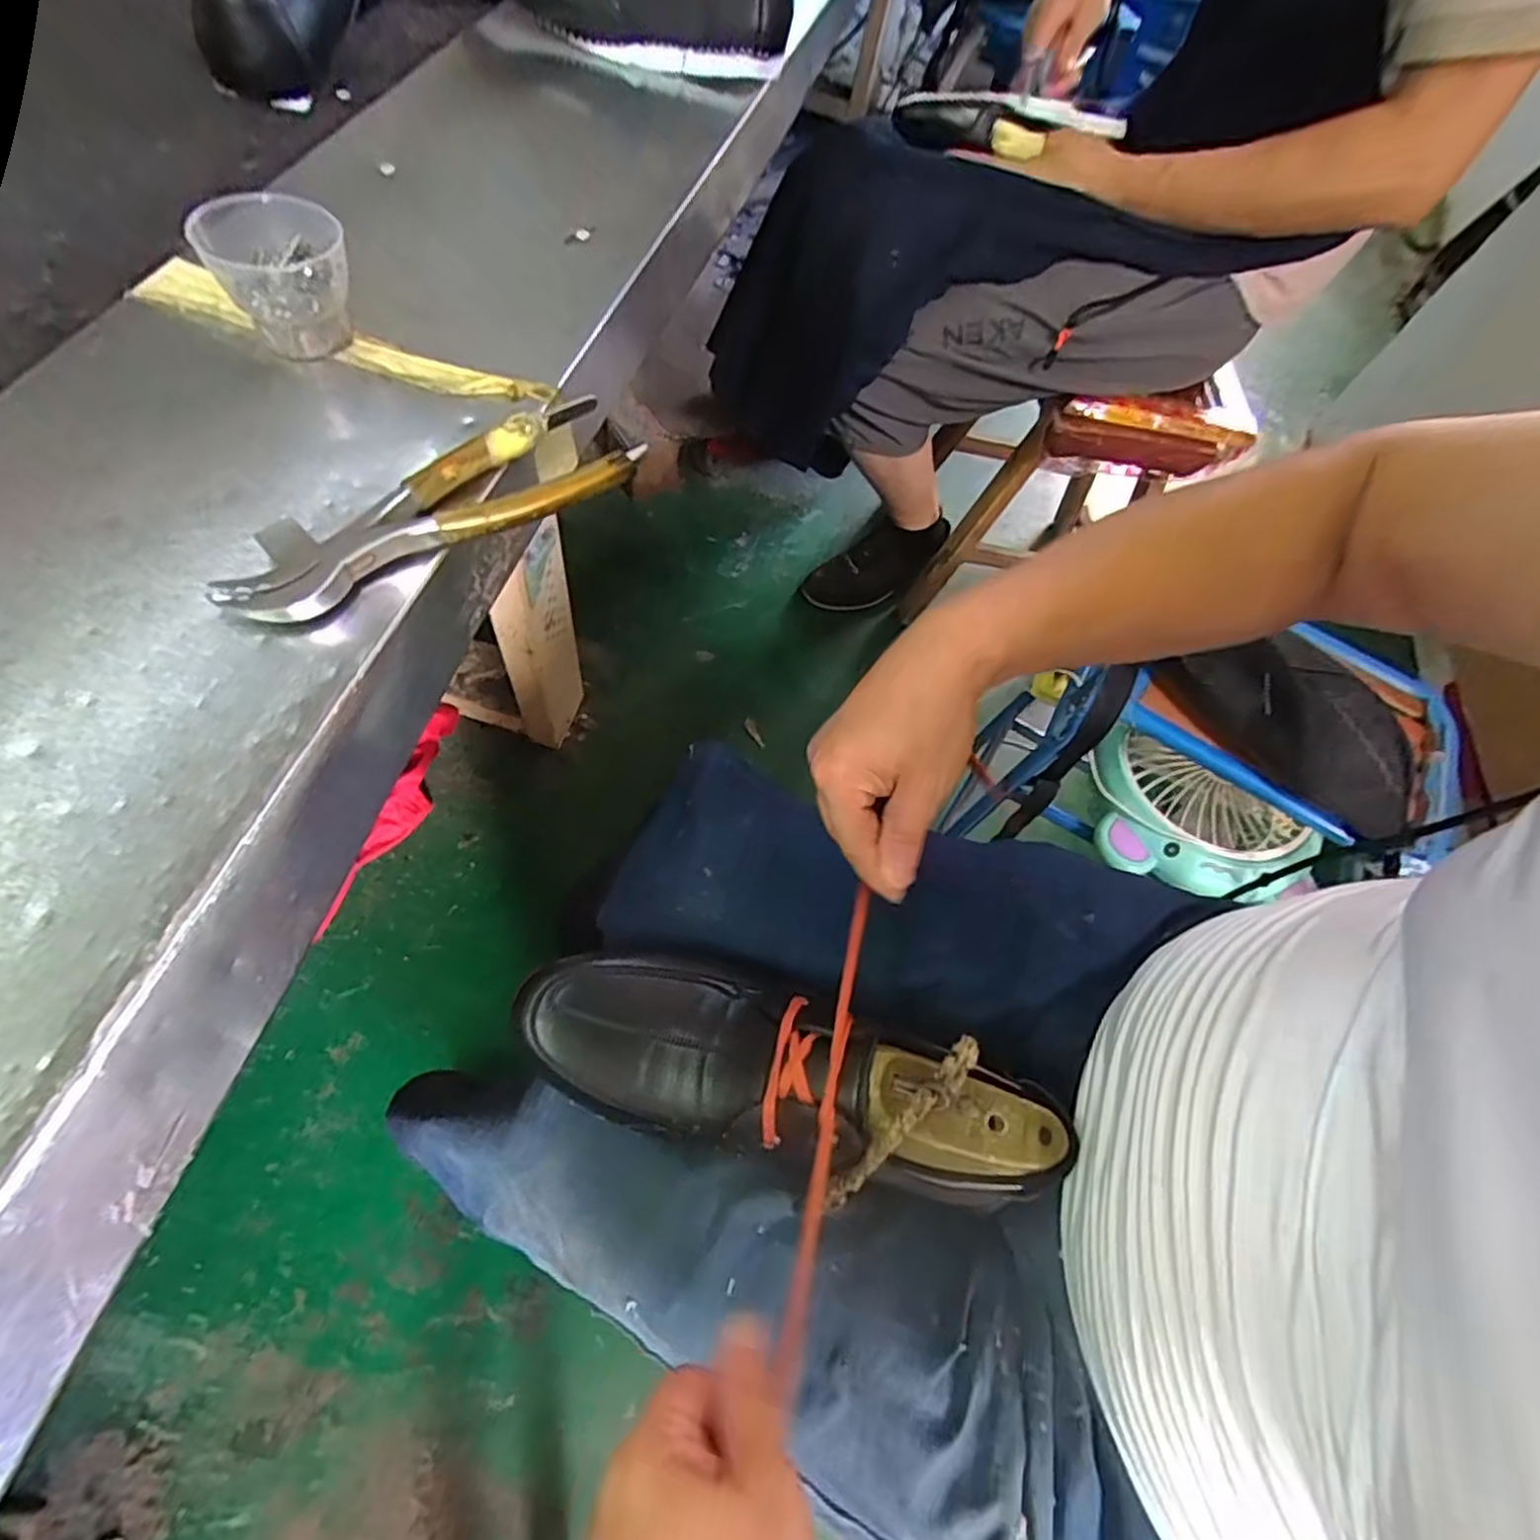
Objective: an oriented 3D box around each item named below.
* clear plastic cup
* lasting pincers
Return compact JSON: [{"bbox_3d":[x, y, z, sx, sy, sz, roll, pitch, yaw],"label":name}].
[{"bbox_3d":[-0.245,-0.247,0.359,0.066,0.054,0.058,-22,70,-20],"label":"clear plastic cup"},{"bbox_3d":[-0.155,-0.125,0.329,0.189,0.015,0.060,-29,72,-21],"label":"lasting pincers"}]

